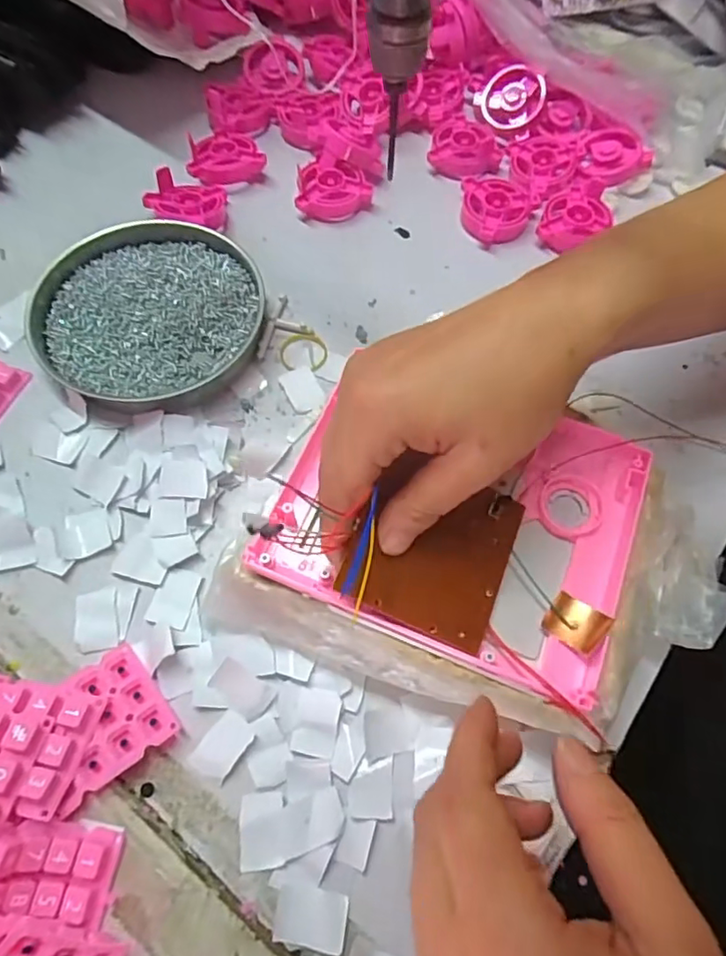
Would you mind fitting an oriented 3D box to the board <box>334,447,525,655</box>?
[{"bbox_3d":[0.032,0.030,0.251,0.073,0.010,0.070,27,77,-13],"label":"board"}]

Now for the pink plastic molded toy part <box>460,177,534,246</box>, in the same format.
[{"bbox_3d":[0.092,-0.189,0.408,0.051,0.017,0.046,20,67,7],"label":"pink plastic molded toy part"}]

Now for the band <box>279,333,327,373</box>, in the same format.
[{"bbox_3d":[-0.037,-0.079,0.361,0.029,0.004,0.029,1,66,-2],"label":"band"}]

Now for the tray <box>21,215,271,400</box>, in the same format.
[{"bbox_3d":[-0.134,-0.107,0.357,0.135,0.017,0.120,-33,71,-15],"label":"tray"}]

